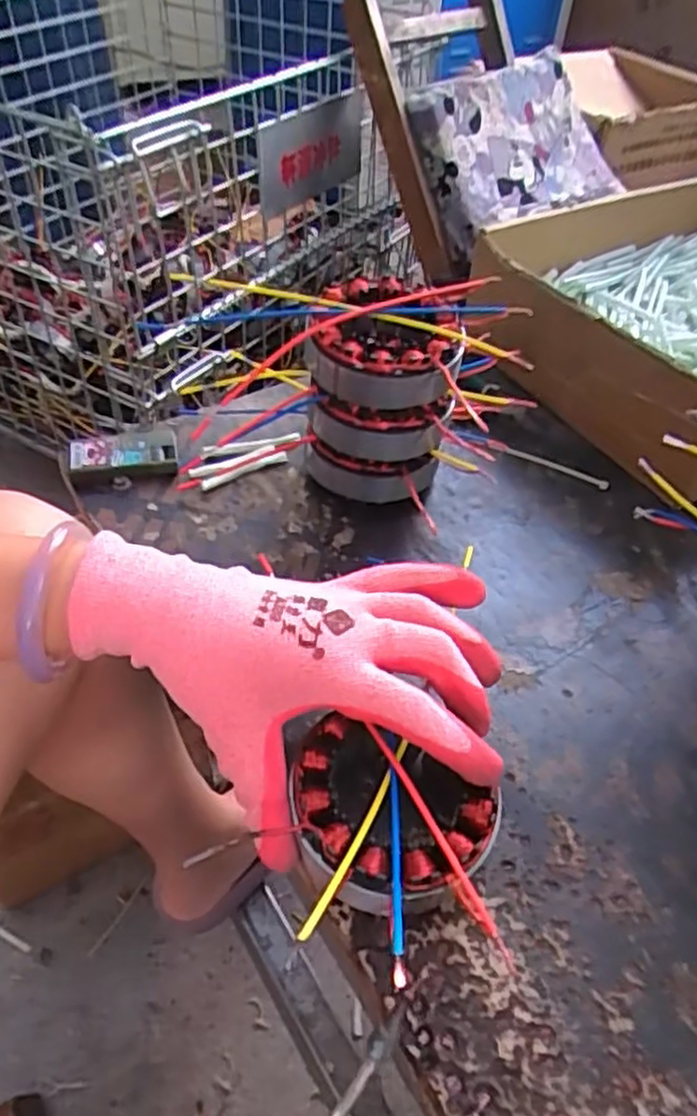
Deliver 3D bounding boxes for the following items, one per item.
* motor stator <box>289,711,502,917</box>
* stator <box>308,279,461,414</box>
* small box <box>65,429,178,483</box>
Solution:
[{"bbox_3d":[0.016,0.107,0.310,0.075,0.044,0.080,3,47,-3],"label":"motor stator"},{"bbox_3d":[0.021,-0.122,0.415,0.084,0.040,0.080,8,47,4],"label":"stator"},{"bbox_3d":[-0.146,-0.065,0.474,0.068,0.016,0.032,-4,48,-9],"label":"small box"}]

